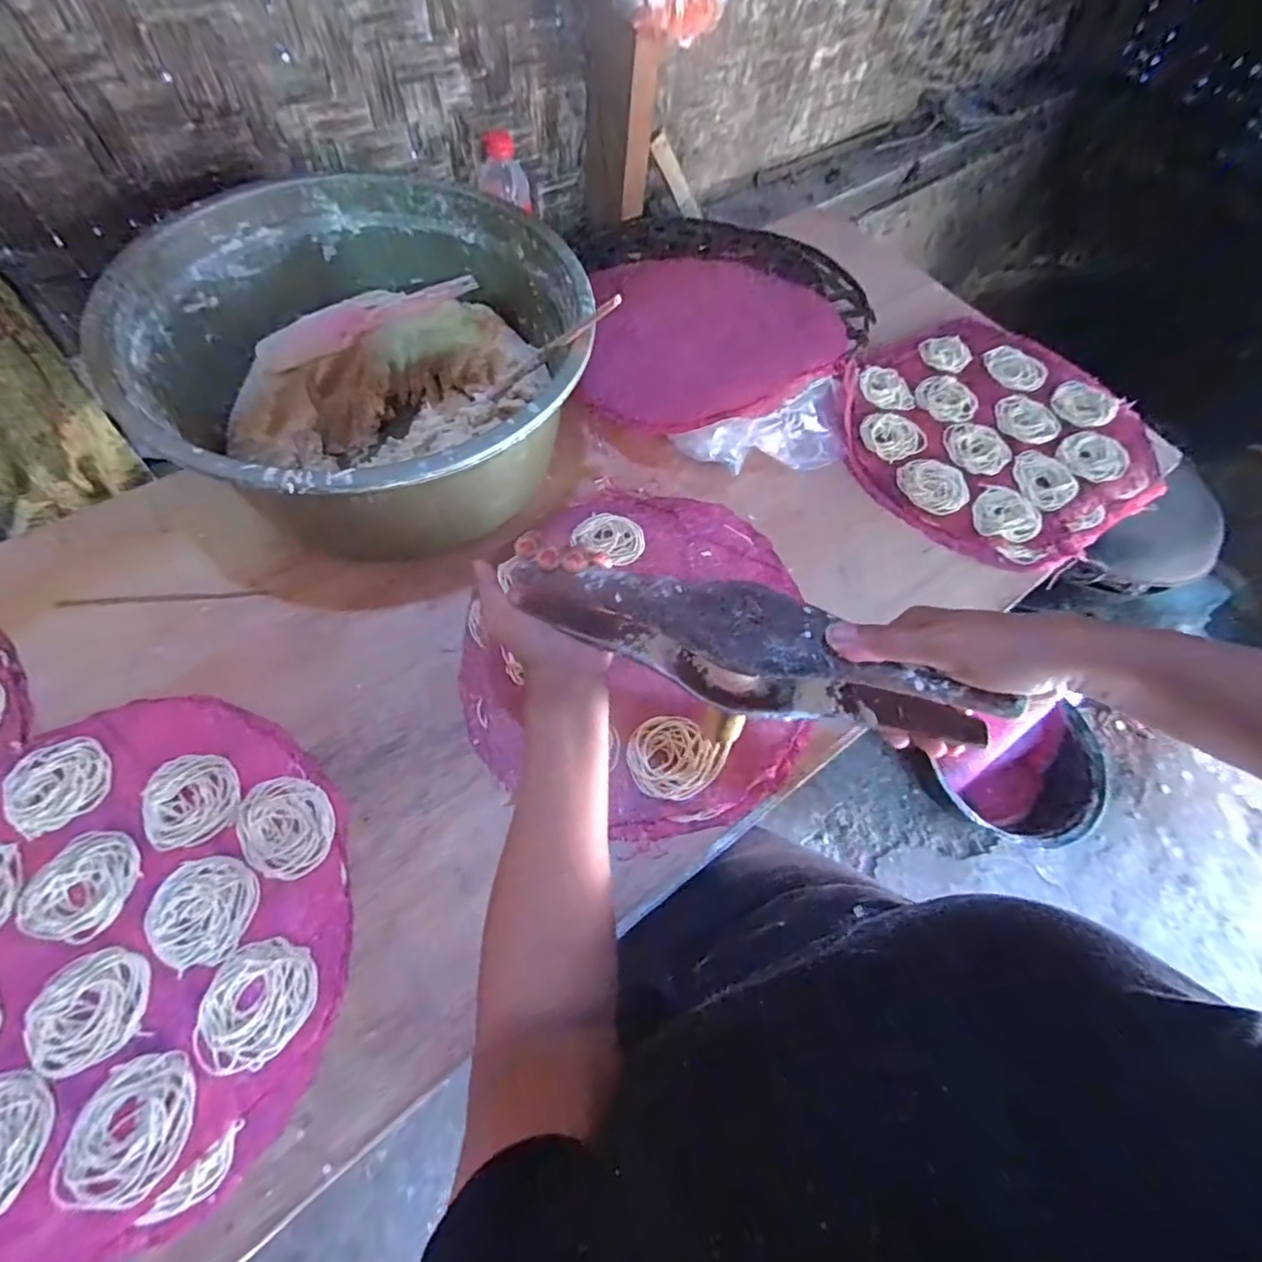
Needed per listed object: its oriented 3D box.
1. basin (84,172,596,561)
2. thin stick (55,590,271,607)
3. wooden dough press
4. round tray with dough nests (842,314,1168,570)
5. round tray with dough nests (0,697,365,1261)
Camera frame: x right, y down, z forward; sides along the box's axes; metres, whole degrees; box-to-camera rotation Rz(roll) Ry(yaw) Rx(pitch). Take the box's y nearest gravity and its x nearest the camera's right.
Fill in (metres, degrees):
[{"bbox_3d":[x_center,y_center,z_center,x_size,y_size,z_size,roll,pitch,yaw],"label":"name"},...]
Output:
[{"bbox_3d":[-0.247,-0.250,0.578,0.393,0.169,0.403,-2,63,-5],"label":"basin"},{"bbox_3d":[-0.447,-0.032,0.557,0.184,0.007,0.007,-4,63,-6],"label":"thin stick"},{"bbox_3d":[0.070,0.011,0.378,0.299,0.073,0.060,17,63,16],"label":"wooden dough press"},{"bbox_3d":[0.434,-0.242,0.697,0.359,0.027,0.335,1,63,-3],"label":"round tray with dough nests"},{"bbox_3d":[-0.373,0.224,0.421,0.345,0.024,0.327,1,63,-3],"label":"round tray with dough nests"}]

